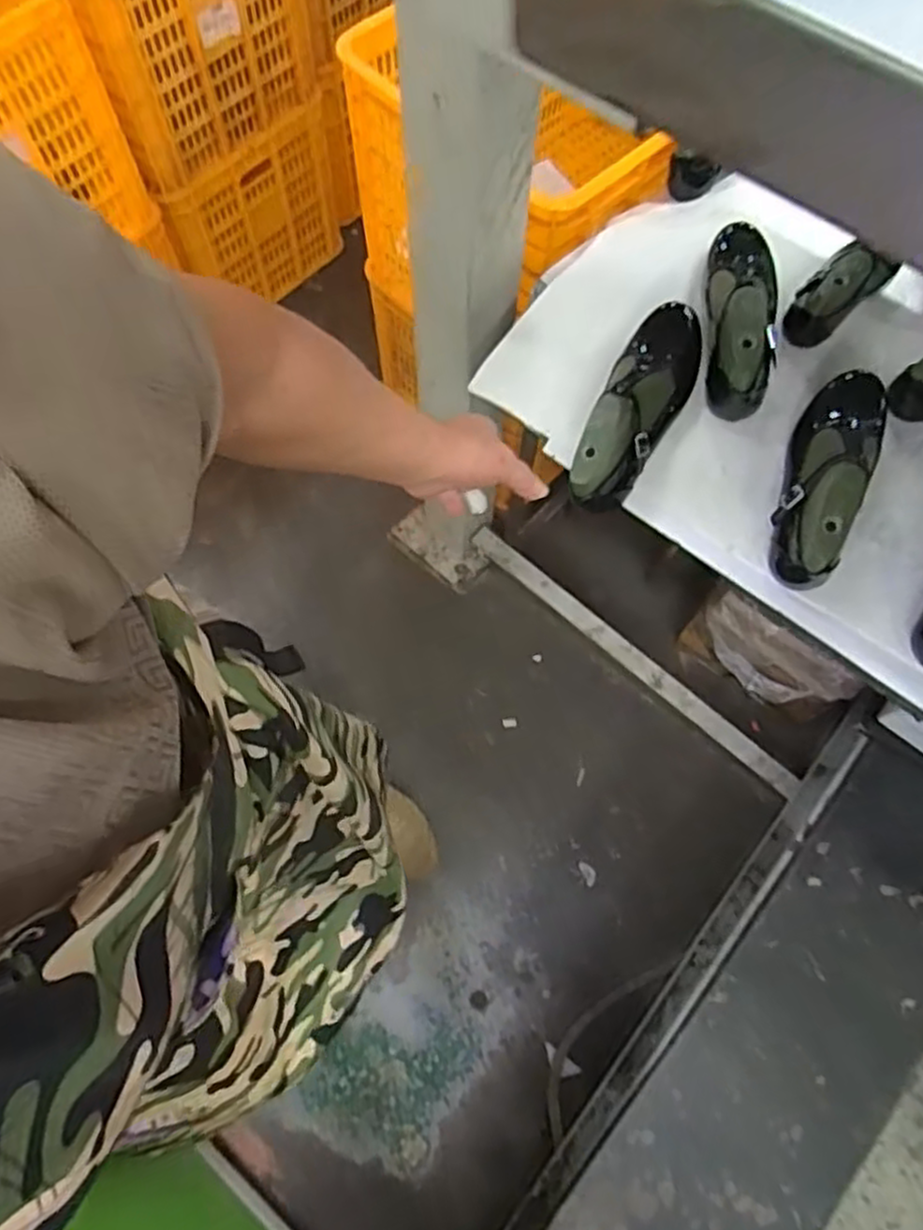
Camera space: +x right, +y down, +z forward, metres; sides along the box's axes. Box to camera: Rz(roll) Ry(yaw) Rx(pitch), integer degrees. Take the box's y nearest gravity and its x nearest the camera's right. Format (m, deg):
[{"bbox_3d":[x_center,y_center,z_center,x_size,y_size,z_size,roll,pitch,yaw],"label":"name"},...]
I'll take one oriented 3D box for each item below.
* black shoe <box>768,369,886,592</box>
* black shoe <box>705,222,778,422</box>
[{"bbox_3d":[0.375,-0.149,0.753,0.091,0.100,0.241,26,71,9],"label":"black shoe"},{"bbox_3d":[0.309,-0.344,0.817,0.079,0.080,0.255,12,69,4],"label":"black shoe"}]

